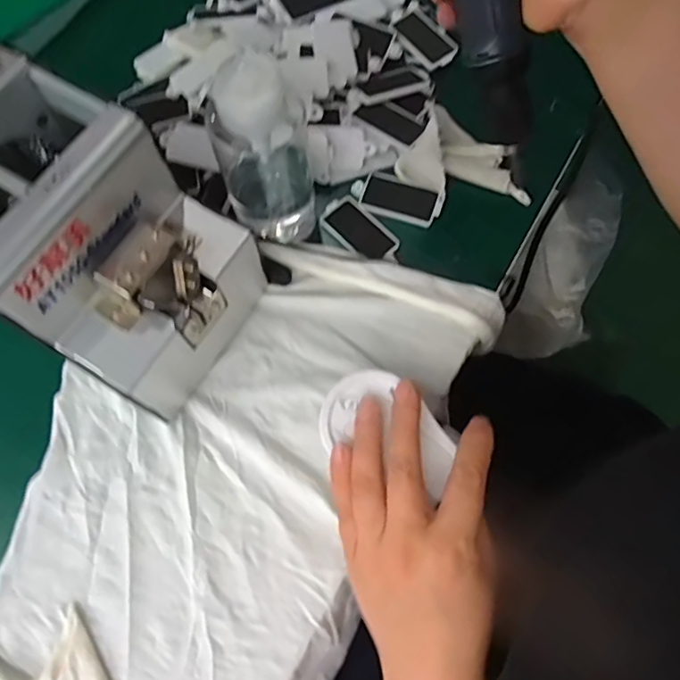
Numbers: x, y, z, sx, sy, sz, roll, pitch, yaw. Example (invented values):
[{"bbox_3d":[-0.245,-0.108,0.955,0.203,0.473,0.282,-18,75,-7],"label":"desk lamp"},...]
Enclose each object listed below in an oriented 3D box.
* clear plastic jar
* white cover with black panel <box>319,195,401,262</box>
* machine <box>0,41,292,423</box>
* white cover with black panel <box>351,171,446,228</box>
[{"bbox_3d":[-0.050,-0.122,0.360,0.063,0.138,0.063,0,71,1],"label":"clear plastic jar"},{"bbox_3d":[0.016,-0.085,0.425,0.033,0.006,0.068,-40,74,-12],"label":"white cover with black panel"},{"bbox_3d":[-0.157,-0.061,0.342,0.181,0.140,0.133,29,74,11],"label":"machine"},{"bbox_3d":[0.046,-0.115,0.431,0.072,0.006,0.037,16,72,7],"label":"white cover with black panel"}]

